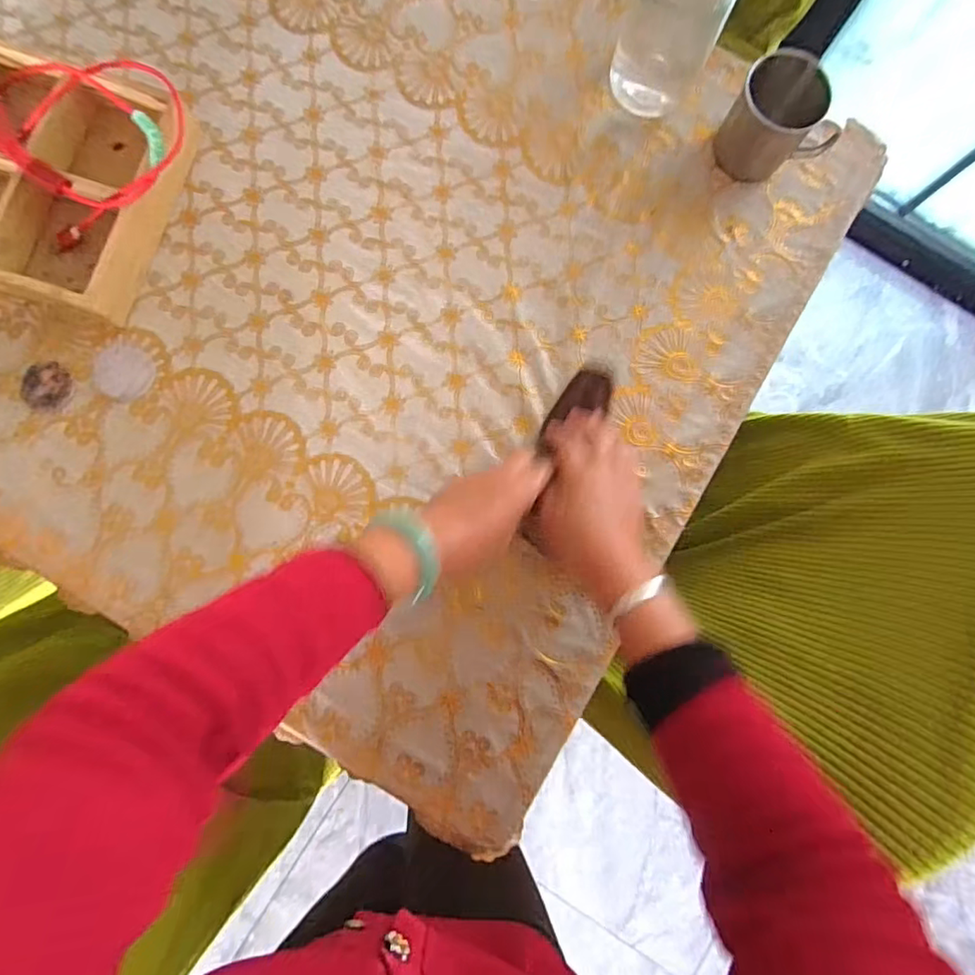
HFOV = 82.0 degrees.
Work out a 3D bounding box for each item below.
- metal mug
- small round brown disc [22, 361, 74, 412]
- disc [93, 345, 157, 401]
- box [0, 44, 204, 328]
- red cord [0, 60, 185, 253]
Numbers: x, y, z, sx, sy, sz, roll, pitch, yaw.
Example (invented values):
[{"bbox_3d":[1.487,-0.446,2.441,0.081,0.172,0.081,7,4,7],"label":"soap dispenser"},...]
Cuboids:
[{"bbox_3d":[0.258,-0.317,0.501,0.090,0.081,0.067,31,82,1],"label":"metal mug"},{"bbox_3d":[-0.385,-0.087,0.488,0.041,0.007,0.039,-22,84,-6],"label":"small round brown disc"},{"bbox_3d":[-0.319,-0.101,0.492,0.056,0.004,0.046,23,82,0],"label":"disc"},{"bbox_3d":[-0.386,-0.270,0.489,0.213,0.053,0.204,16,82,-1],"label":"box"},{"bbox_3d":[-0.358,-0.318,0.494,0.159,0.057,0.192,-39,86,-7],"label":"red cord"}]

